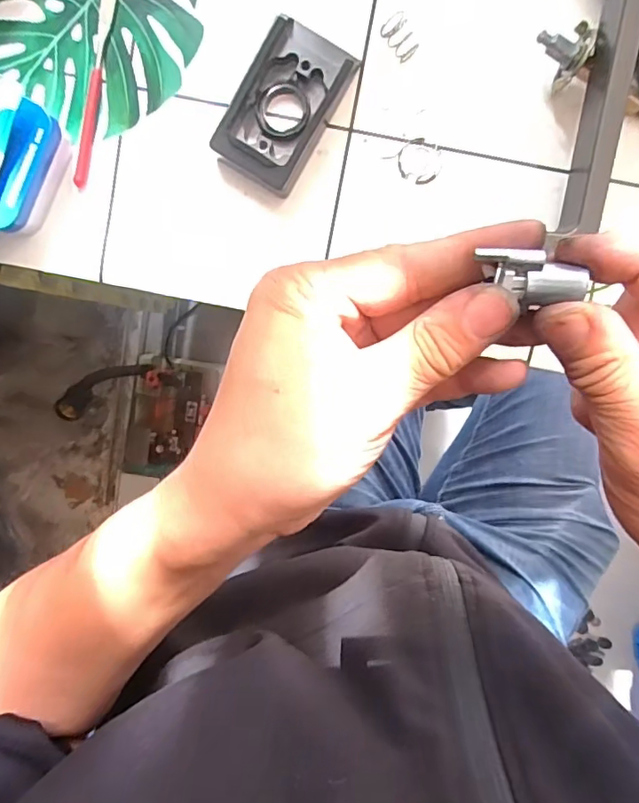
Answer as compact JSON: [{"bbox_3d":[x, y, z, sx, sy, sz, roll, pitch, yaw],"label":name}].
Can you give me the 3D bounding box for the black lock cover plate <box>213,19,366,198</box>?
[{"bbox_3d":[-0.018,-0.150,0.254,0.044,0.016,0.077,31,97,-3],"label":"black lock cover plate"}]

